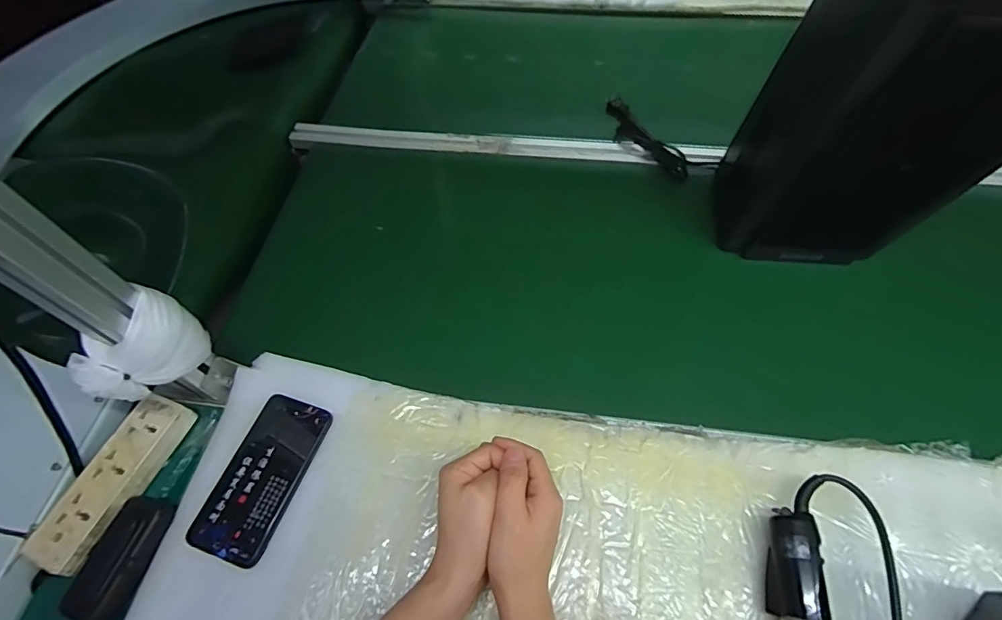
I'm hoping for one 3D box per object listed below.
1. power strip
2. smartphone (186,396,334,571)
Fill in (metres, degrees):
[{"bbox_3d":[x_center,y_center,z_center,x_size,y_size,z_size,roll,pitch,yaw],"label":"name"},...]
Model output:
[{"bbox_3d":[-0.386,0.169,0.482,0.052,0.027,0.168,17,61,13],"label":"power strip"},{"bbox_3d":[-0.238,0.166,0.486,0.077,0.014,0.154,15,60,13],"label":"smartphone"}]

